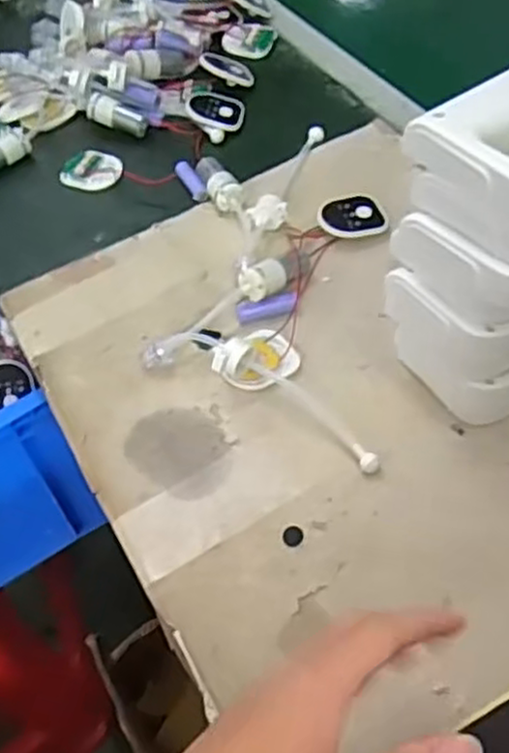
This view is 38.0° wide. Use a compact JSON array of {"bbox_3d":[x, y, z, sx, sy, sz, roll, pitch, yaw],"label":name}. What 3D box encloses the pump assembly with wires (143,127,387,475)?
[{"bbox_3d":[0.013,-0.086,0.601,0.180,0.033,0.343,1,52,5],"label":"pump assembly with wires"}]

